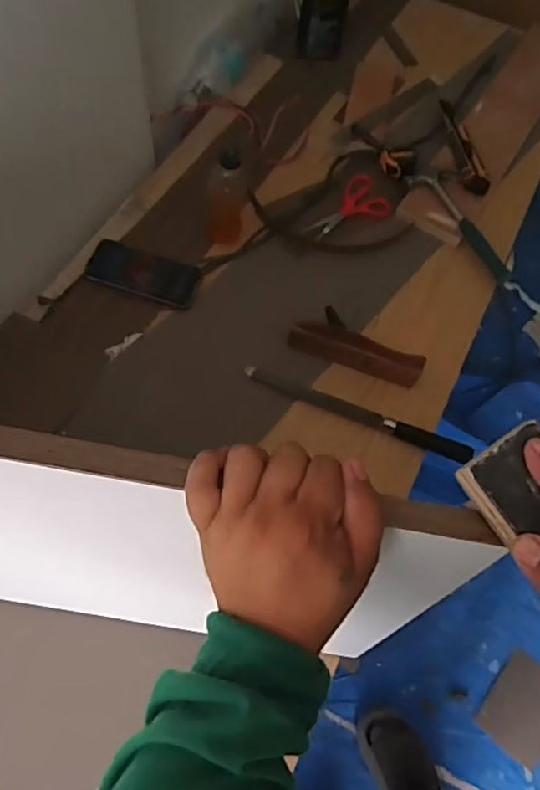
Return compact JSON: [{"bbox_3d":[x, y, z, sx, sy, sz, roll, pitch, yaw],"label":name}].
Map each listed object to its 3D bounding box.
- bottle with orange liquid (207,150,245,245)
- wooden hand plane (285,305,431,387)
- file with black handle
[{"bbox_3d":[-0.068,-0.301,0.886,0.057,0.154,0.065,1,62,-4],"label":"bottle with orange liquid"},{"bbox_3d":[0.127,-0.074,0.851,0.196,0.048,0.075,17,63,5],"label":"wooden hand plane"},{"bbox_3d":[0.124,0.026,0.819,0.331,0.029,0.025,19,63,6],"label":"file with black handle"}]

